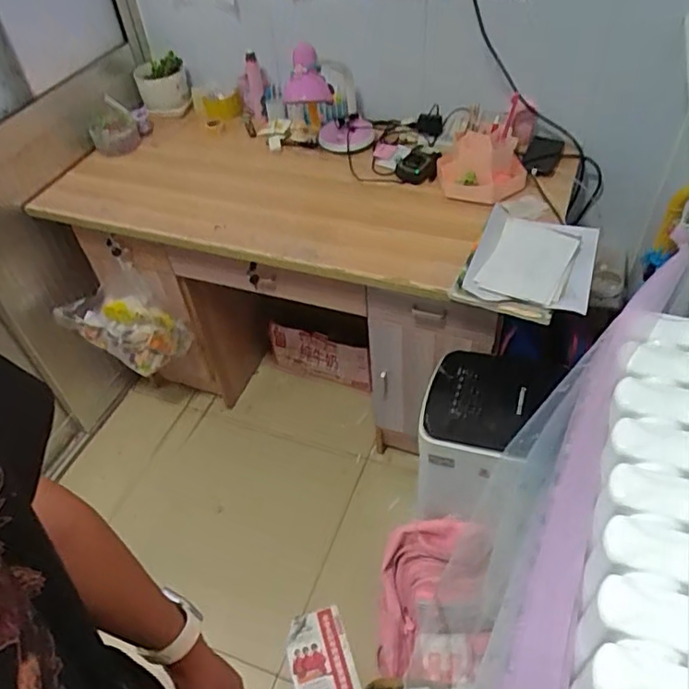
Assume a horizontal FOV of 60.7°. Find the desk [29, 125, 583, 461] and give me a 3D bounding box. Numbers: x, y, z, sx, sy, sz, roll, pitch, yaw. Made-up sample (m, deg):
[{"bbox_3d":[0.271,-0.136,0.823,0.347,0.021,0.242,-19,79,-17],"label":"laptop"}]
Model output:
[{"bbox_3d":[-0.091,-0.120,1.572,1.089,0.676,0.473,16,50,20],"label":"desk"}]

